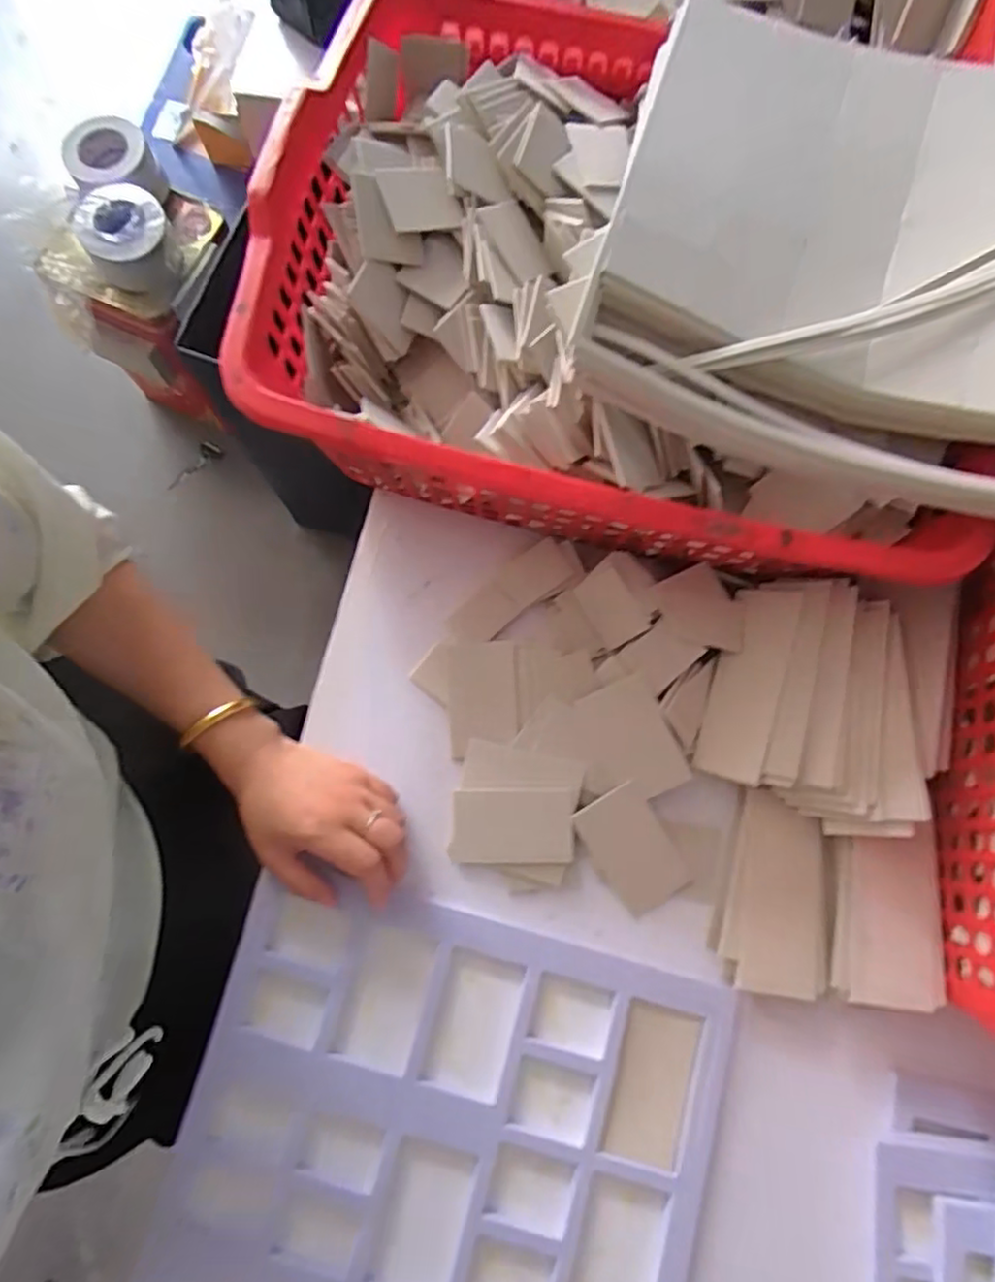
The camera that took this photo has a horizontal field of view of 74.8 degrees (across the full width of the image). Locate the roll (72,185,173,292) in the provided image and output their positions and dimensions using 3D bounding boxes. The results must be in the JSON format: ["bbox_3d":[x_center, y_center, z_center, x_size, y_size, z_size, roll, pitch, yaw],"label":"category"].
[{"bbox_3d":[-0.587,-0.640,1.035,0.128,0.088,0.128,0,78,0],"label":"roll"}]

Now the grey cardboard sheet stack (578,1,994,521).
[{"bbox_3d":[0.207,-0.233,0.380,0.279,0.053,0.281,15,78,4],"label":"grey cardboard sheet stack"}]

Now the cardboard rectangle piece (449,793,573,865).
[{"bbox_3d":[0.011,0.139,0.486,0.090,0.004,0.052,-1,85,5],"label":"cardboard rectangle piece"}]

